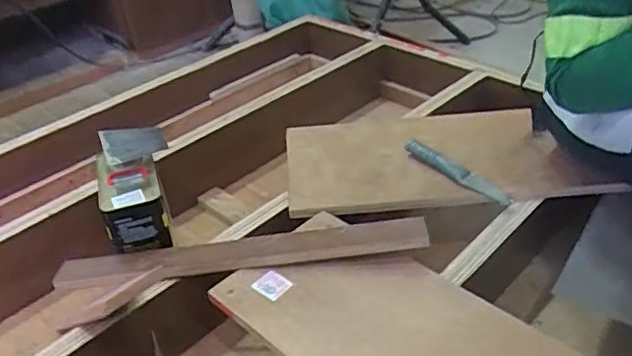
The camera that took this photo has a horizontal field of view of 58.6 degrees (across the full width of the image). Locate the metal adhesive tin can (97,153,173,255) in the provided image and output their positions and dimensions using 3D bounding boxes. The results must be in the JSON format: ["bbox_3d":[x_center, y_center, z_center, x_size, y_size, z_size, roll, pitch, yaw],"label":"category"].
[{"bbox_3d":[-0.284,0.040,0.879,0.090,0.107,0.154,-15,38,-15],"label":"metal adhesive tin can"}]

